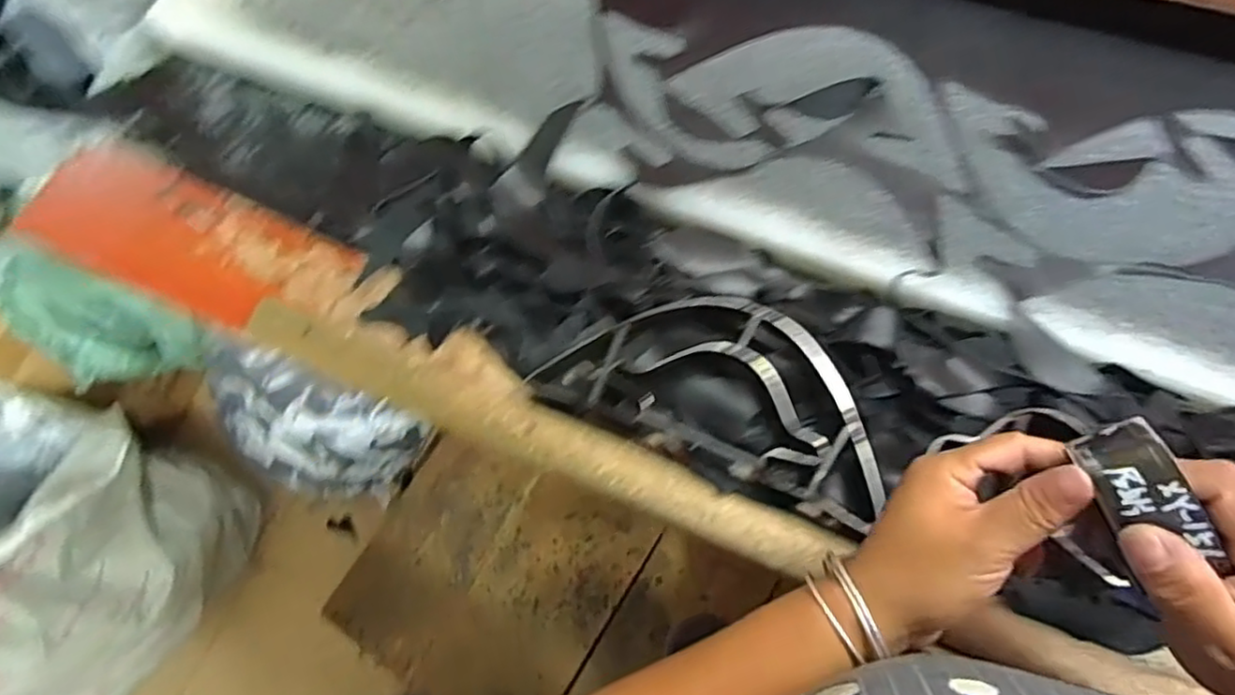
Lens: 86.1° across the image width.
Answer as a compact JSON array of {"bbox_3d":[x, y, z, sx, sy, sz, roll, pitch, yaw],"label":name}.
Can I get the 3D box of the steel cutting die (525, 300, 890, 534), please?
[{"bbox_3d":[0.075,0.026,0.481,0.252,0.036,0.119,24,75,9],"label":"steel cutting die"}]

